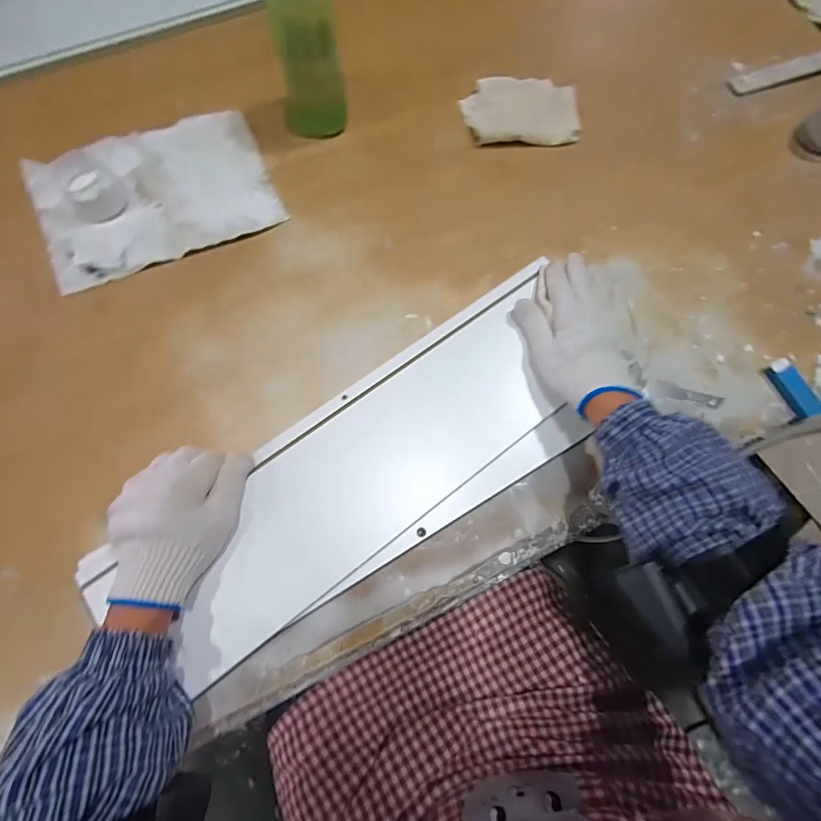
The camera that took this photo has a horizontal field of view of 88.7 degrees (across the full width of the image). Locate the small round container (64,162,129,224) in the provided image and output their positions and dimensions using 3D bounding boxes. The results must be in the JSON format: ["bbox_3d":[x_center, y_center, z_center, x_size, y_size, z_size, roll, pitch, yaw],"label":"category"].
[{"bbox_3d":[-0.381,-0.264,0.498,0.064,0.042,0.069,1,73,-2],"label":"small round container"}]

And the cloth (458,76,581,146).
[{"bbox_3d":[0.153,-0.415,0.581,0.155,0.009,0.112,-4,73,-3],"label":"cloth"}]

